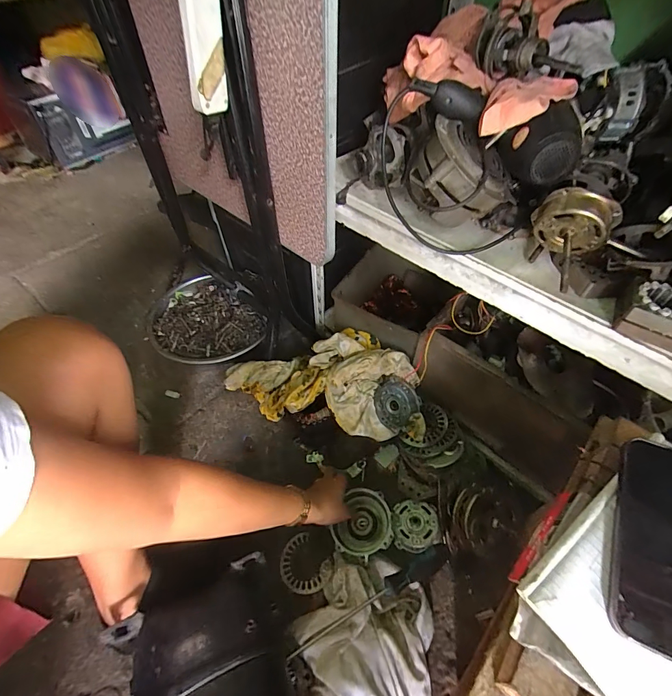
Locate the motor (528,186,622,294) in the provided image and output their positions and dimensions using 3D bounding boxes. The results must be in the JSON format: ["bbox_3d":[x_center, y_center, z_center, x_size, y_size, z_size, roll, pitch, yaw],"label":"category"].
[{"bbox_3d":[0.251,-0.111,0.419,0.084,0.095,0.105,27,54,21],"label":"motor"}]

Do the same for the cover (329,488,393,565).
[{"bbox_3d":[0.048,0.306,0.648,0.098,0.041,0.108,19,53,16],"label":"cover"}]

